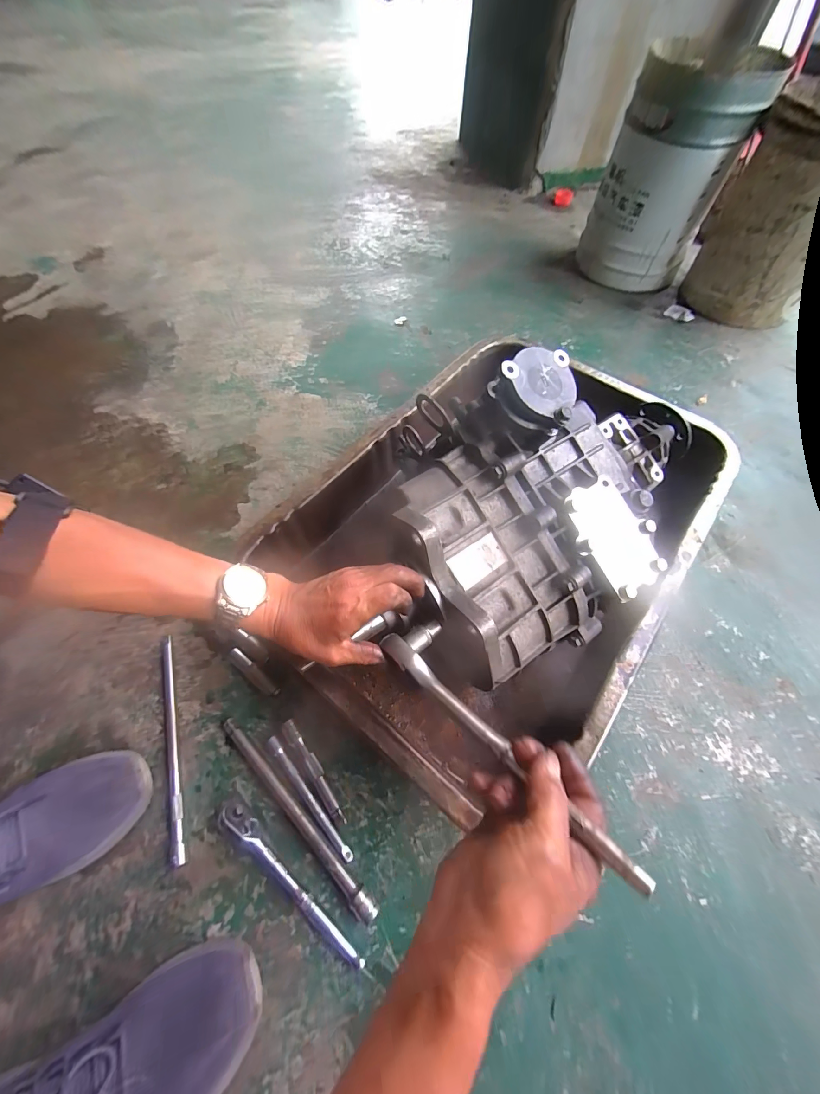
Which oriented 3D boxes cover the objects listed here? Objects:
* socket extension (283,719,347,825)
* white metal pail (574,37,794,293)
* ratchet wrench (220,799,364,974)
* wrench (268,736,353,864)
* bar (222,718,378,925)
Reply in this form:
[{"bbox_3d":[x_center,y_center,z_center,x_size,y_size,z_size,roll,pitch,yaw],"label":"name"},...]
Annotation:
[{"bbox_3d":[-0.109,0.253,0.421,0.015,0.013,0.122,-35,68,-17],"label":"socket extension"},{"bbox_3d":[0.553,-0.804,0.806,0.232,0.349,0.241,28,66,14],"label":"white metal pail"},{"bbox_3d":[-0.124,0.339,0.378,0.199,0.024,0.024,36,68,17],"label":"ratchet wrench"},{"bbox_3d":[-0.113,0.276,0.413,0.010,0.006,0.151,-39,69,-18],"label":"wrench"},{"bbox_3d":[-0.129,0.288,0.407,0.249,0.020,0.016,40,69,19],"label":"bar"}]

